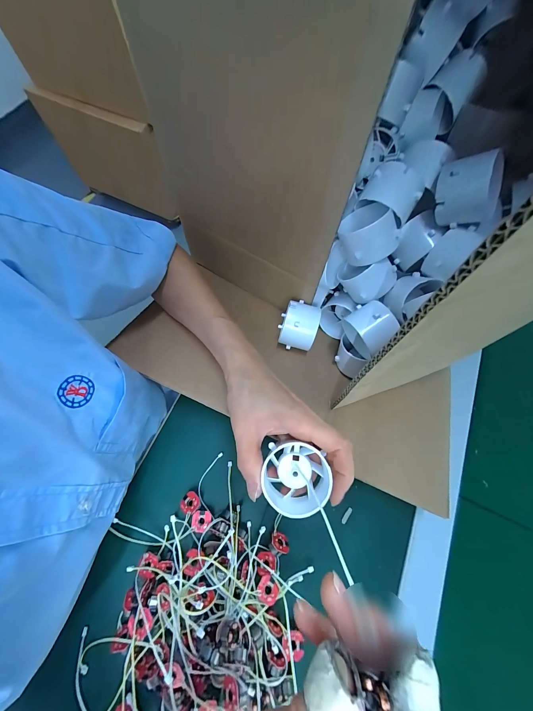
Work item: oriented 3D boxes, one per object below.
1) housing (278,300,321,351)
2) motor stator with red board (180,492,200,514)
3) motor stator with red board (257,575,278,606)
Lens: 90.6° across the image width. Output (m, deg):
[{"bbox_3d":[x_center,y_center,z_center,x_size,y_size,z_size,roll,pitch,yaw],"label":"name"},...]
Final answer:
[{"bbox_3d":[0.035,-0.031,0.295,0.039,0.045,0.042,12,69,2],"label":"housing"},{"bbox_3d":[-0.080,0.154,0.276,0.020,0.013,0.019,1,69,-2],"label":"motor stator with red board"},{"bbox_3d":[0.001,0.217,0.242,0.017,0.006,0.020,-40,76,-16],"label":"motor stator with red board"}]

